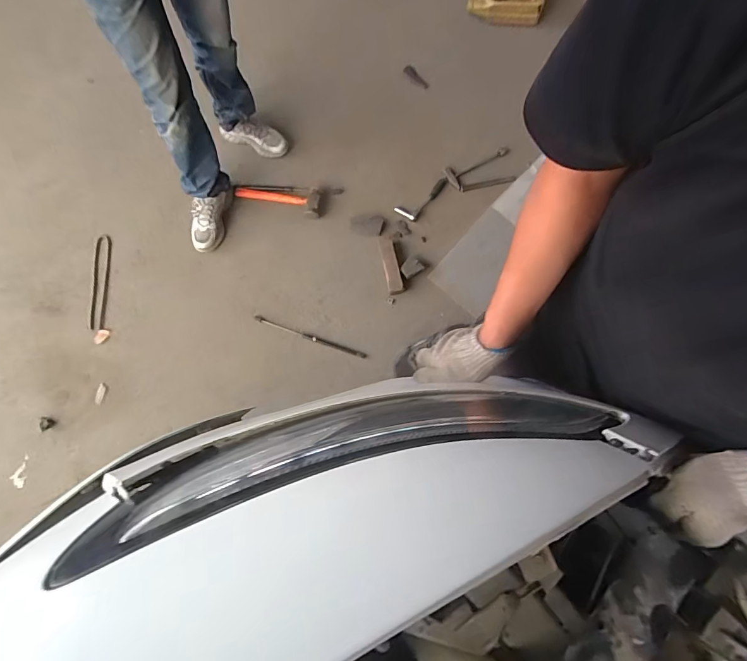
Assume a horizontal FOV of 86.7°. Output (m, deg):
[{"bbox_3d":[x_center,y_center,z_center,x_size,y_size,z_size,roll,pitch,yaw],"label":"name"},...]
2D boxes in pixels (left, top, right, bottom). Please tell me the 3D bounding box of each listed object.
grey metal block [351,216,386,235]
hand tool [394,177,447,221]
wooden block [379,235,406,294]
[{"bbox_3d":[-0.020,-0.370,1.392,0.122,0.048,0.066,-7,77,-1],"label":"grey metal block"},{"bbox_3d":[0.186,-0.469,1.431,0.220,0.024,0.073,-35,79,-7],"label":"hand tool"},{"bbox_3d":[0.059,-0.228,1.344,0.058,0.031,0.219,-12,77,-2],"label":"wooden block"}]

